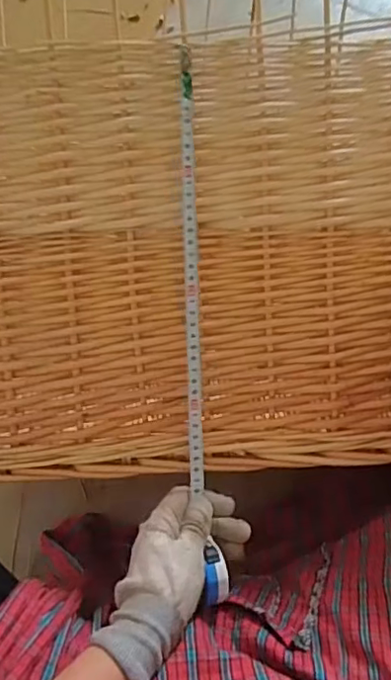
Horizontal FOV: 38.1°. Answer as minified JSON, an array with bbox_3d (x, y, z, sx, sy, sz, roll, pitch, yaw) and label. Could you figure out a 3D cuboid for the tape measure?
[{"bbox_3d":[0.002,-0.010,0.481,0.024,0.044,0.454,-3,92,-3],"label":"tape measure"}]

